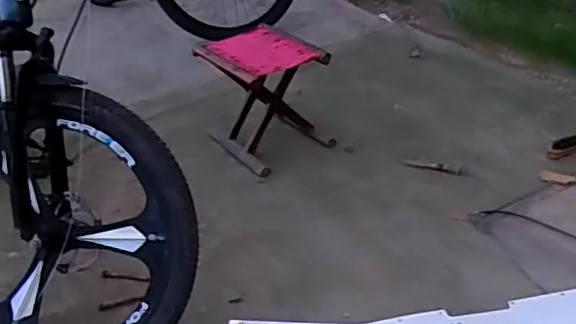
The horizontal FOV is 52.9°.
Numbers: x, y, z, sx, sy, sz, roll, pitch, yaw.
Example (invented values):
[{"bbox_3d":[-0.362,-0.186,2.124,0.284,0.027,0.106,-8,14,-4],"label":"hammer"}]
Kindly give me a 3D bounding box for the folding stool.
[{"bbox_3d":[-0.059,-0.179,1.618,0.267,0.299,0.307,-30,40,-30],"label":"folding stool"}]

